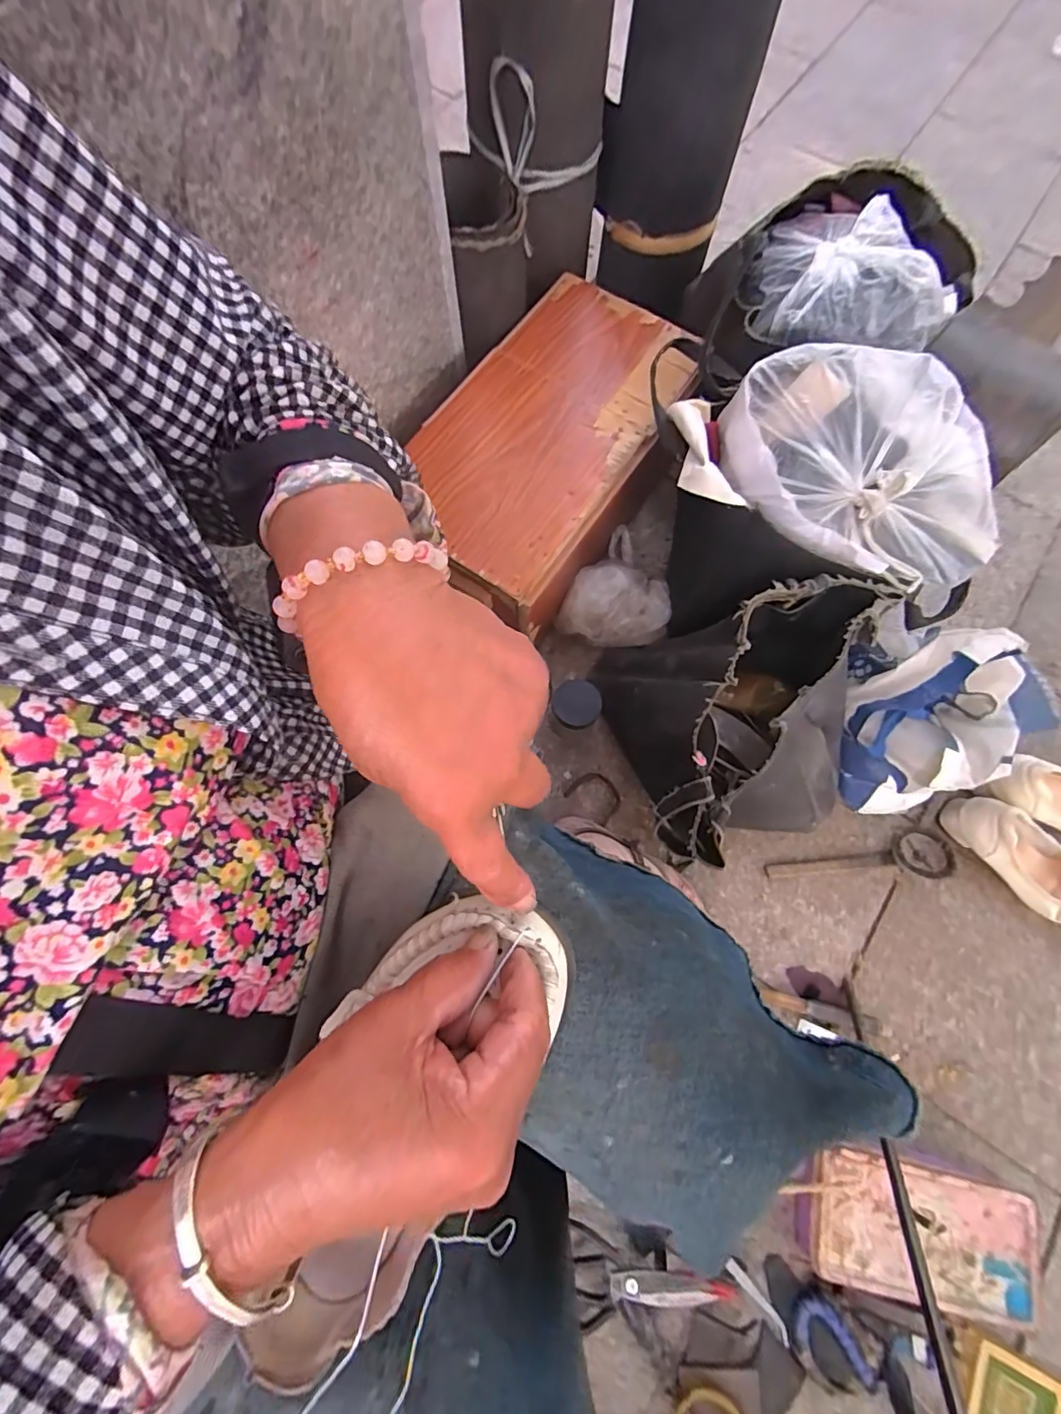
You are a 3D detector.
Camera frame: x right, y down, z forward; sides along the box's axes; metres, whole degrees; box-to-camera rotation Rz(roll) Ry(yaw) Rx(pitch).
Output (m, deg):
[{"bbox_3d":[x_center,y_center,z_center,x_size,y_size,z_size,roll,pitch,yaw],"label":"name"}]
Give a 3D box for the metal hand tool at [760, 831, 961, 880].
[{"bbox_3d":[0.427,0.200,0.674,0.227,0.031,0.056,-5,74,-1],"label":"metal hand tool"}]

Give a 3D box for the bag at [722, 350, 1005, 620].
[{"bbox_3d":[0.353,-0.249,0.544,0.315,0.105,0.178,29,76,8],"label":"bag"}]

